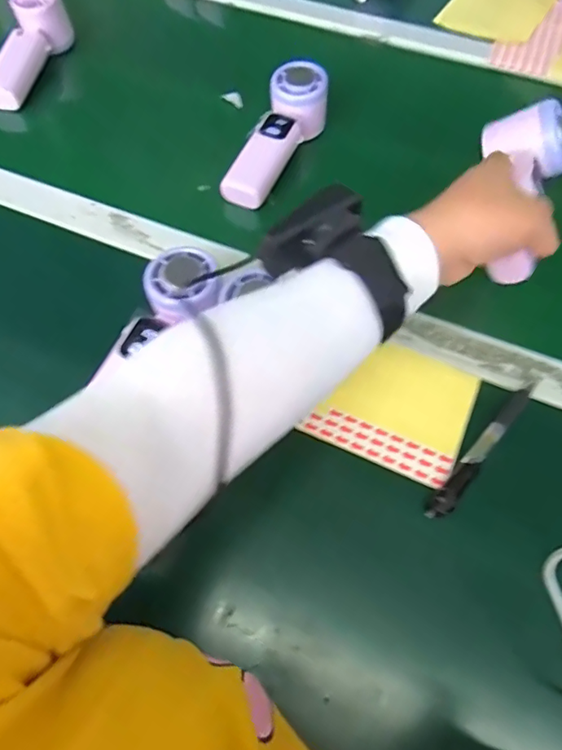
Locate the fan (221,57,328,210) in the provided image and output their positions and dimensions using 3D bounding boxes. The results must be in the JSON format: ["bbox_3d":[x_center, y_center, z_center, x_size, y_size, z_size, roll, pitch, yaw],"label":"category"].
[{"bbox_3d":[-0.005,-0.239,0.532,0.052,0.045,0.167,26,80,14],"label":"fan"}]

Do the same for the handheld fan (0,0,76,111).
[{"bbox_3d":[-0.296,-0.372,0.605,0.052,0.056,0.165,16,75,8],"label":"handheld fan"}]

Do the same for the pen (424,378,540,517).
[{"bbox_3d":[0.146,0.050,0.375,0.015,0.009,0.139,36,66,19],"label":"pen"}]

